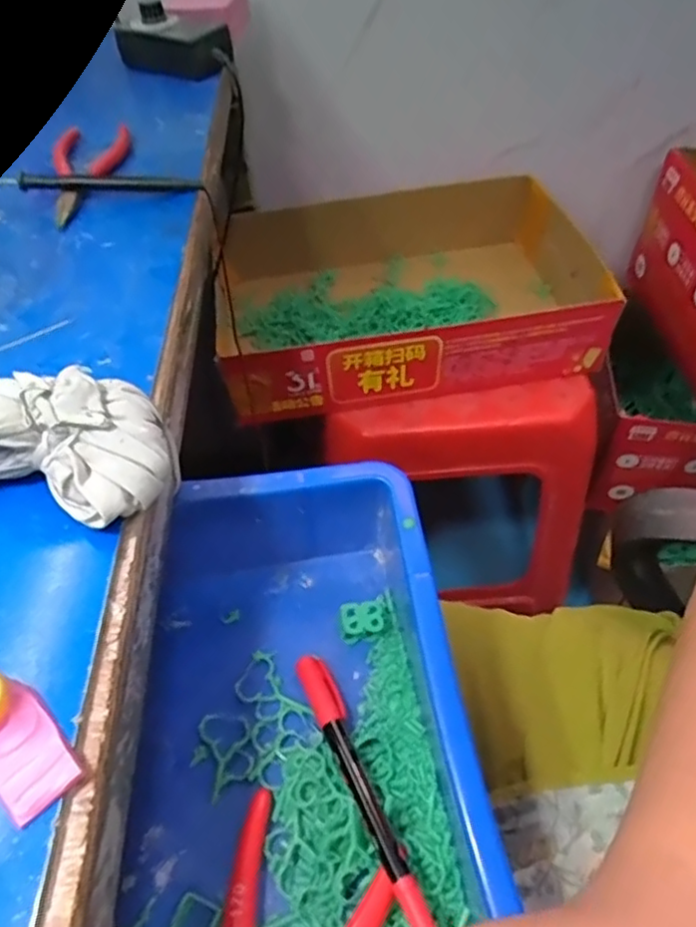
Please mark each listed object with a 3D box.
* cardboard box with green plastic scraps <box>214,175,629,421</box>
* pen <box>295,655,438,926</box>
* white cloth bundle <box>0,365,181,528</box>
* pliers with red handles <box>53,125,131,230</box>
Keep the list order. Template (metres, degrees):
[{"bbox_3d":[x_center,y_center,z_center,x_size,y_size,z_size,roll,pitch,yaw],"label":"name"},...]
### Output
[{"bbox_3d":[0.070,-0.187,0.725,0.407,0.120,0.303,-8,50,-3],"label":"cardboard box with green plastic scraps"},{"bbox_3d":[0.006,0.150,0.305,0.016,0.020,0.135,-22,52,-15],"label":"pen"},{"bbox_3d":[-0.140,-0.001,0.248,0.139,0.043,0.056,-7,50,-2],"label":"white cloth bundle"},{"bbox_3d":[-0.178,-0.202,0.438,0.051,0.011,0.133,-9,50,-4],"label":"pliers with red handles"}]

